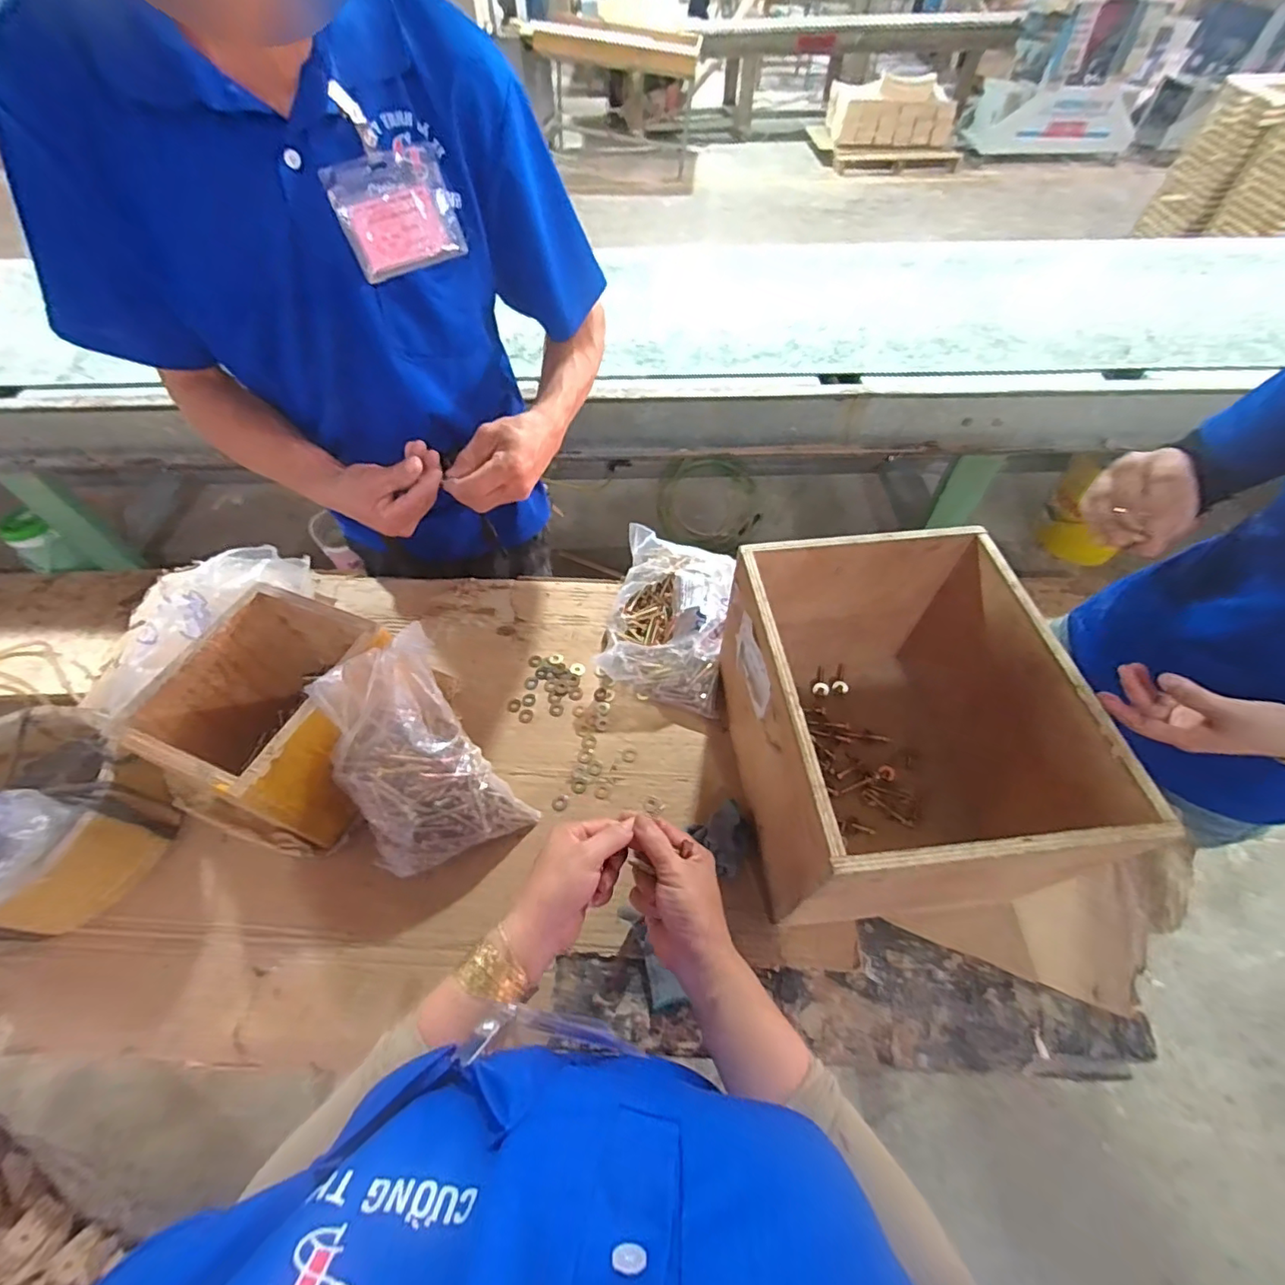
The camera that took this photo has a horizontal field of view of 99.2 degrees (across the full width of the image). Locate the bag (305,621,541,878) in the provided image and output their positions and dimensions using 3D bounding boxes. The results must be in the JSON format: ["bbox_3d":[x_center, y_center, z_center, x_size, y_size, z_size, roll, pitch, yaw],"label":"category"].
[{"bbox_3d":[-0.243,0.131,0.585,0.153,0.067,0.256,-34,100,-24],"label":"bag"}]

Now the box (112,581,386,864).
[{"bbox_3d":[-0.405,0.088,0.618,0.202,0.172,0.219,17,56,13],"label":"box"}]

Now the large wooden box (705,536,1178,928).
[{"bbox_3d":[0.252,0.086,0.569,0.281,0.238,0.316,-5,54,-3],"label":"large wooden box"}]

